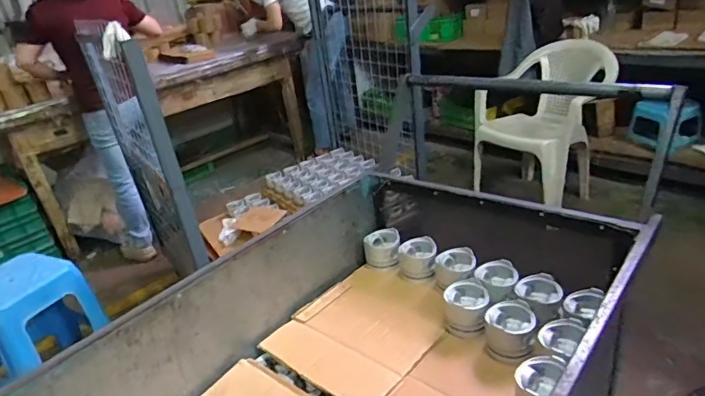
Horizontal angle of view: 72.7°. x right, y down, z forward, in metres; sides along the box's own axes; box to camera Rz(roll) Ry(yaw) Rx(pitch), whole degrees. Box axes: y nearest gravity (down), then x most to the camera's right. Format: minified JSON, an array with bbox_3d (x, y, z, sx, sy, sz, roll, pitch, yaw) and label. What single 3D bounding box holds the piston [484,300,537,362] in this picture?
[{"bbox_3d":[0.349,0.293,1.064,0.106,0.078,0.108,1,28,17],"label":"piston"}]

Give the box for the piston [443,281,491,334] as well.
[{"bbox_3d":[0.274,0.265,1.150,0.105,0.076,0.112,0,28,16],"label":"piston"}]

